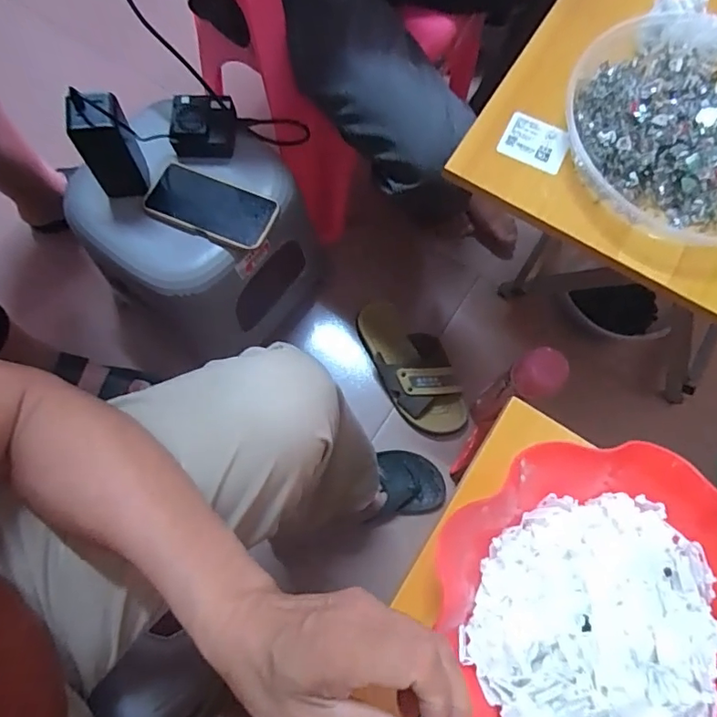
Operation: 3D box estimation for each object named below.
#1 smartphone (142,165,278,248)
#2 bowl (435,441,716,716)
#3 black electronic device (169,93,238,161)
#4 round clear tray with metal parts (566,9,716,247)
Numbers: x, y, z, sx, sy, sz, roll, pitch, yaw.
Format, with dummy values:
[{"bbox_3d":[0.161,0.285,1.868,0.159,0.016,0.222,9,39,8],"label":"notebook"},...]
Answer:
[{"bbox_3d":[-0.192,-0.199,0.680,0.169,0.016,0.082,22,65,8],"label":"smartphone"},{"bbox_3d":[0.163,0.177,0.342,0.206,0.063,0.226,0,74,-1],"label":"bowl"},{"bbox_3d":[-0.204,-0.306,0.694,0.083,0.038,0.077,-2,74,-1],"label":"black electronic device"},{"bbox_3d":[0.313,-0.215,0.479,0.229,0.033,0.228,0,74,-1],"label":"round clear tray with metal parts"}]

